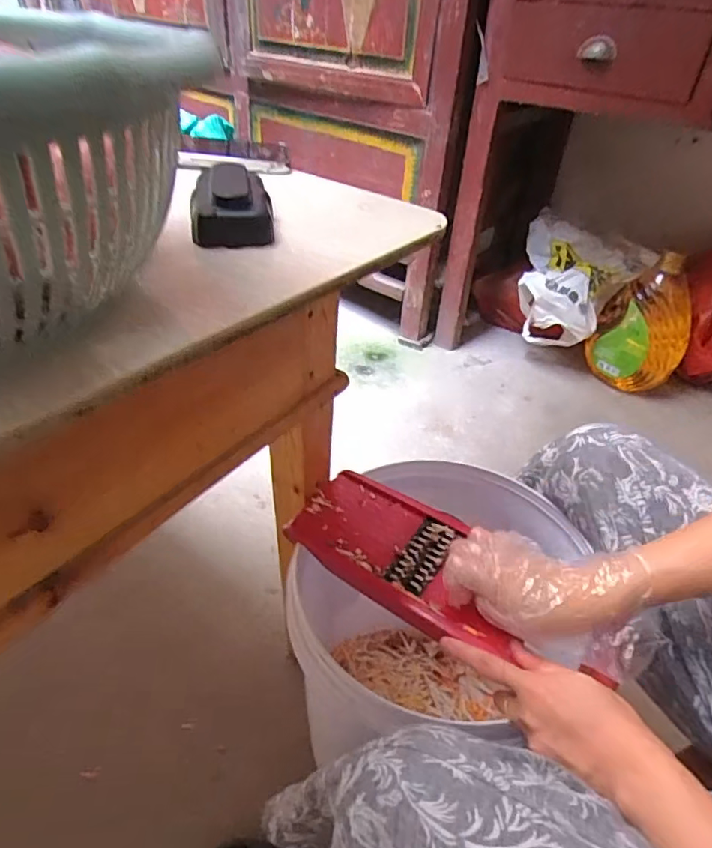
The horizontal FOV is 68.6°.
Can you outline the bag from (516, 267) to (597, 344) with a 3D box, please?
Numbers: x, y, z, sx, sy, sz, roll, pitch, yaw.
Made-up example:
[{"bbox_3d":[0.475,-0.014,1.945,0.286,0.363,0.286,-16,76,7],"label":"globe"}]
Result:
[{"bbox_3d":[0.504,-0.287,1.328,0.206,0.183,0.087,24,43,22],"label":"bag"}]

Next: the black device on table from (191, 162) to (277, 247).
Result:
[{"bbox_3d":[-0.082,-0.145,0.344,0.048,0.026,0.084,-5,40,-12],"label":"black device on table"}]

